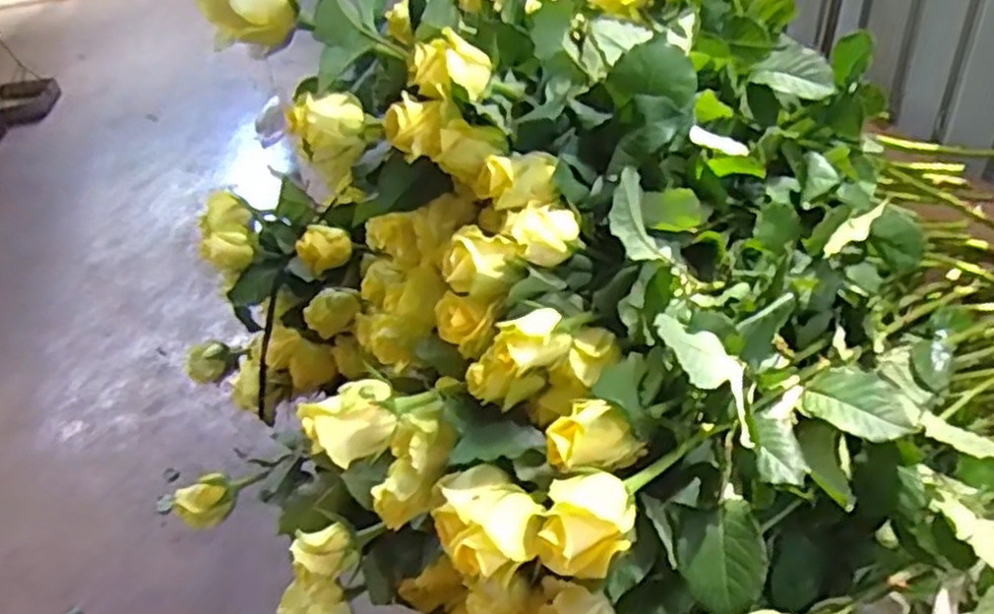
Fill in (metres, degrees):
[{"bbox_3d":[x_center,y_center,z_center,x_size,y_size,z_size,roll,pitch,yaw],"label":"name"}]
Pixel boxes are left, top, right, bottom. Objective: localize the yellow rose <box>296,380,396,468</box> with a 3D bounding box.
[{"bbox_3d":[-0.091,0.073,0.478,0.055,0.040,0.038,-17,42,-12],"label":"yellow rose"}]

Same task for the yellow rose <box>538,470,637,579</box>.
[{"bbox_3d":[0.050,0.114,0.412,0.044,0.038,0.050,13,44,20],"label":"yellow rose"}]

